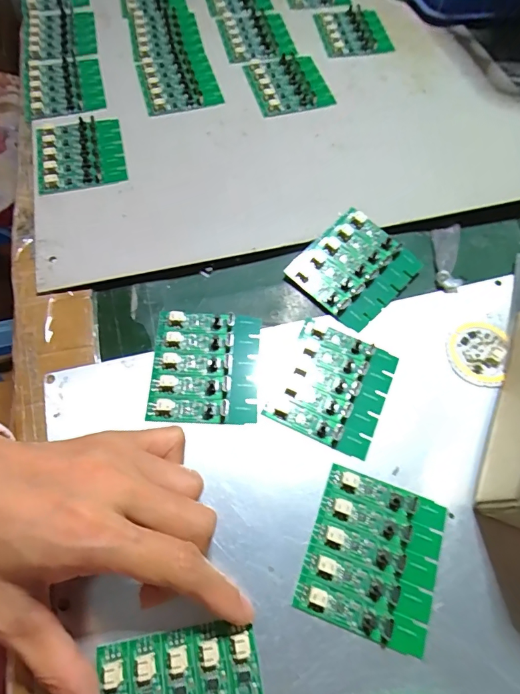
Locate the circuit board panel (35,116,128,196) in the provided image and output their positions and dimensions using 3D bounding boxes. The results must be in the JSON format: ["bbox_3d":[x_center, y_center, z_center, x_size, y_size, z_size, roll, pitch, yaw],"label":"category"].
[{"bbox_3d":[-0.130,-0.141,0.309,0.059,0.008,0.067,-12,66,-8],"label":"circuit board panel"}]

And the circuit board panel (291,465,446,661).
[{"bbox_3d":[0.055,0.101,0.207,0.060,0.005,0.068,20,66,7],"label":"circuit board panel"}]

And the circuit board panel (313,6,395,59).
[{"bbox_3d":[0.085,-0.292,0.389,0.062,0.006,0.070,-6,66,-5],"label":"circuit board panel"}]

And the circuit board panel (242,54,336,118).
[{"bbox_3d":[0.023,-0.220,0.354,0.062,0.004,0.069,-15,67,-9],"label":"circuit board panel"}]

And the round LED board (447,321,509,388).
[{"bbox_3d":[0.132,0.002,0.259,0.034,0.005,0.042,18,66,6],"label":"round LED board"}]

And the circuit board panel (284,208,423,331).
[{"bbox_3d":[0.061,-0.052,0.276,0.067,0.013,0.061,-42,73,-19],"label":"circuit board panel"}]

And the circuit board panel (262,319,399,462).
[{"bbox_3d":[0.042,0.021,0.245,0.060,0.004,0.067,24,67,8],"label":"circuit board panel"}]

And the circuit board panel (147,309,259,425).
[{"bbox_3d":[-0.031,0.011,0.247,0.059,0.006,0.067,2,65,-1],"label":"circuit board panel"}]

